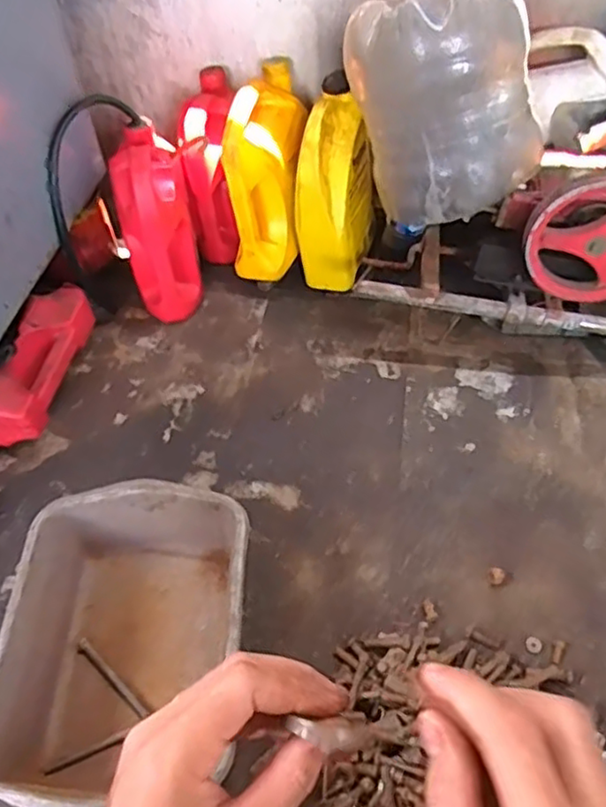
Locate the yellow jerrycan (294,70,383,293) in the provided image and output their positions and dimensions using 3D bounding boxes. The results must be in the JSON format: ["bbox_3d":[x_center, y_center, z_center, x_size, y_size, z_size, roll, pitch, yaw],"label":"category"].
[{"bbox_3d":[0.062,-0.364,1.139,0.108,0.308,0.180,18,54,16],"label":"yellow jerrycan"}]

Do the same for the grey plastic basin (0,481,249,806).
[{"bbox_3d":[-0.200,0.277,0.767,0.265,0.129,0.342,-2,52,1],"label":"grey plastic basin"}]

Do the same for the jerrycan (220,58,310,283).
[{"bbox_3d":[-0.057,-0.395,1.121,0.106,0.282,0.221,6,52,7],"label":"jerrycan"}]

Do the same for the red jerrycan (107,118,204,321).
[{"bbox_3d":[-0.246,-0.292,1.111,0.117,0.294,0.152,-9,51,-5],"label":"red jerrycan"}]

